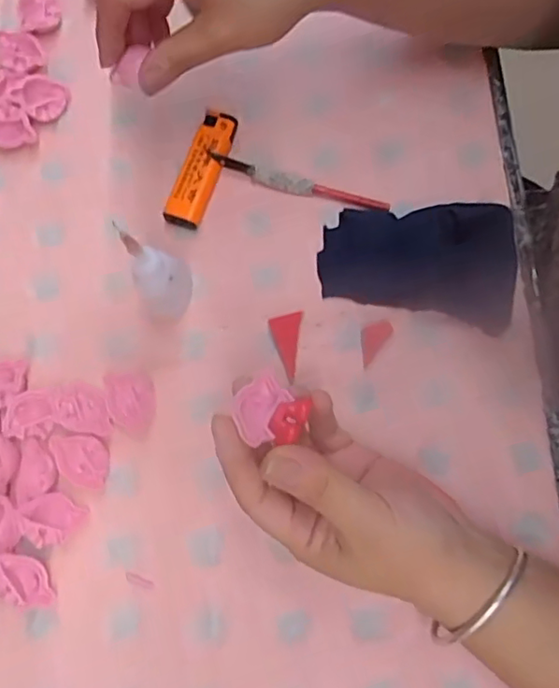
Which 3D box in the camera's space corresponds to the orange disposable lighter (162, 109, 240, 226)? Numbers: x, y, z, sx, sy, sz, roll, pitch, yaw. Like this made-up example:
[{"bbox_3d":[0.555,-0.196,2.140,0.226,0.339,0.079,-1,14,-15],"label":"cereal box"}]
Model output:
[{"bbox_3d":[-0.050,-0.113,0.379,0.023,0.012,0.079,19,76,5],"label":"orange disposable lighter"}]

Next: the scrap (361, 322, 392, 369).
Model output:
[{"bbox_3d":[0.055,-0.003,0.352,0.015,0.004,0.028,37,79,9],"label":"scrap"}]

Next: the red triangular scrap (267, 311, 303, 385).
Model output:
[{"bbox_3d":[0.008,0.001,0.352,0.020,0.004,0.041,-14,76,-4],"label":"red triangular scrap"}]

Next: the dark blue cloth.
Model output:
[{"bbox_3d":[0.086,-0.055,0.365,0.116,0.004,0.076,9,76,8],"label":"dark blue cloth"}]

